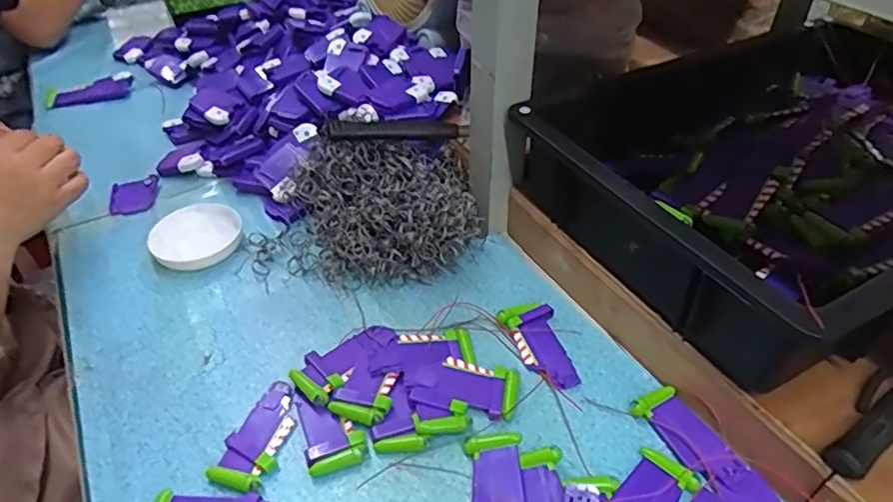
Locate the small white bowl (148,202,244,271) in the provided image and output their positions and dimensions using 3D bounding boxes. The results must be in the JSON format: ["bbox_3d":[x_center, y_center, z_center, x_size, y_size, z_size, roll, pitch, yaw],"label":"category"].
[{"bbox_3d":[-0.264,-0.018,0.626,0.090,0.020,0.093,-1,43,1],"label":"small white bowl"}]

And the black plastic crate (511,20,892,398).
[{"bbox_3d":[0.317,-0.083,0.527,0.431,0.097,0.313,-20,45,-21],"label":"black plastic crate"}]

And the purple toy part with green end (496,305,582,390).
[{"bbox_3d":[0.085,0.081,0.512,0.047,0.011,0.088,-18,46,-17],"label":"purple toy part with green end"}]

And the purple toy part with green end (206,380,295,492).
[{"bbox_3d":[-0.141,0.140,0.455,0.043,0.008,0.088,16,46,18],"label":"purple toy part with green end"}]

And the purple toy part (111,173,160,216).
[{"bbox_3d":[-0.364,-0.066,0.695,0.048,0.016,0.060,-10,44,-8],"label":"purple toy part"}]

